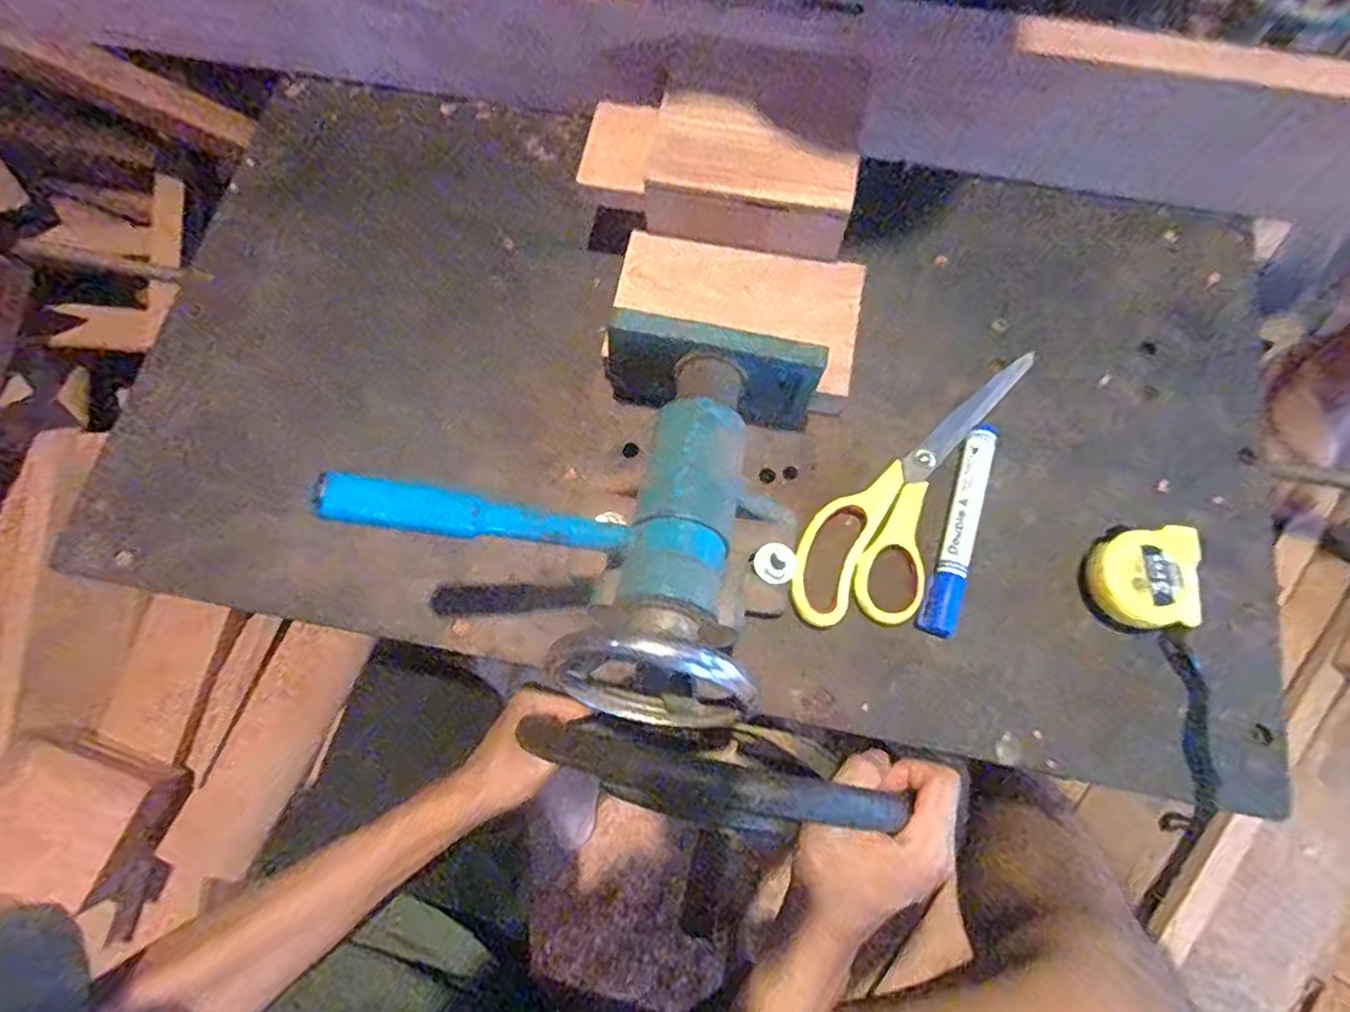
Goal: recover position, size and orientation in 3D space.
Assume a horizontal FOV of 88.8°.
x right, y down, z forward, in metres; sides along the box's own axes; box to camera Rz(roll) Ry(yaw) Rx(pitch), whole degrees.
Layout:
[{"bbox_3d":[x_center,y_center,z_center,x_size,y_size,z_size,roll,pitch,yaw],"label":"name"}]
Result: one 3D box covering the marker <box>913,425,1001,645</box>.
[{"bbox_3d":[0.177,0.013,0.431,0.022,0.016,0.137,18,74,6],"label":"marker"}]

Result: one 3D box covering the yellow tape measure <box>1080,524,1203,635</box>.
[{"bbox_3d":[0.277,0.044,0.415,0.058,0.027,0.060,9,73,3],"label":"yellow tape measure"}]

